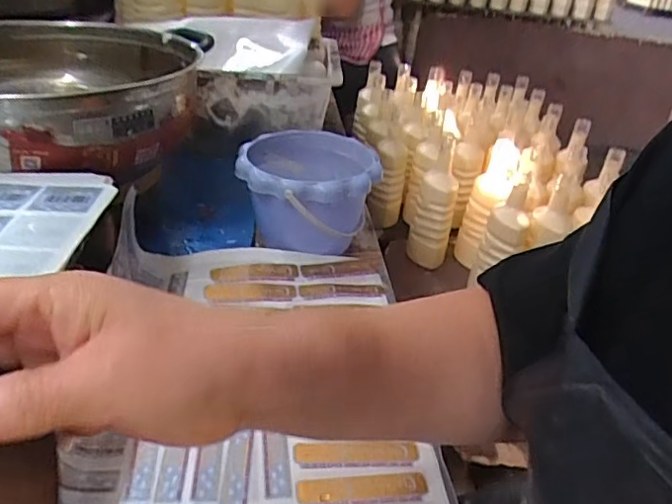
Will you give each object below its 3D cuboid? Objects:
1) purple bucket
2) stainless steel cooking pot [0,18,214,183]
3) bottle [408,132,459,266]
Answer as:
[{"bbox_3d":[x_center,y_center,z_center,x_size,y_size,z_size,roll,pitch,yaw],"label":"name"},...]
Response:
[{"bbox_3d":[-0.030,-0.062,0.683,0.153,0.110,0.141,2,34,-1],"label":"purple bucket"},{"bbox_3d":[-0.311,-0.194,0.635,0.310,0.076,0.348,0,34,-4],"label":"stainless steel cooking pot"},{"bbox_3d":[0.201,-0.088,1.187,0.082,0.244,0.070,14,31,11],"label":"bottle"}]

